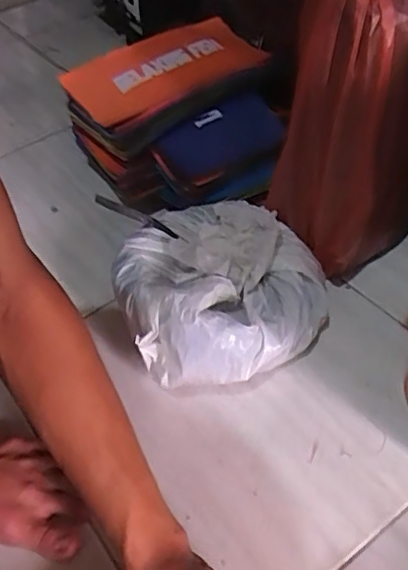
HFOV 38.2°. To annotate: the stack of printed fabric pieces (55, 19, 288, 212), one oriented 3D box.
[{"bbox_3d":[-0.015,-0.251,0.846,0.295,0.121,0.246,-33,52,-23],"label":"stack of printed fabric pieces"}]

